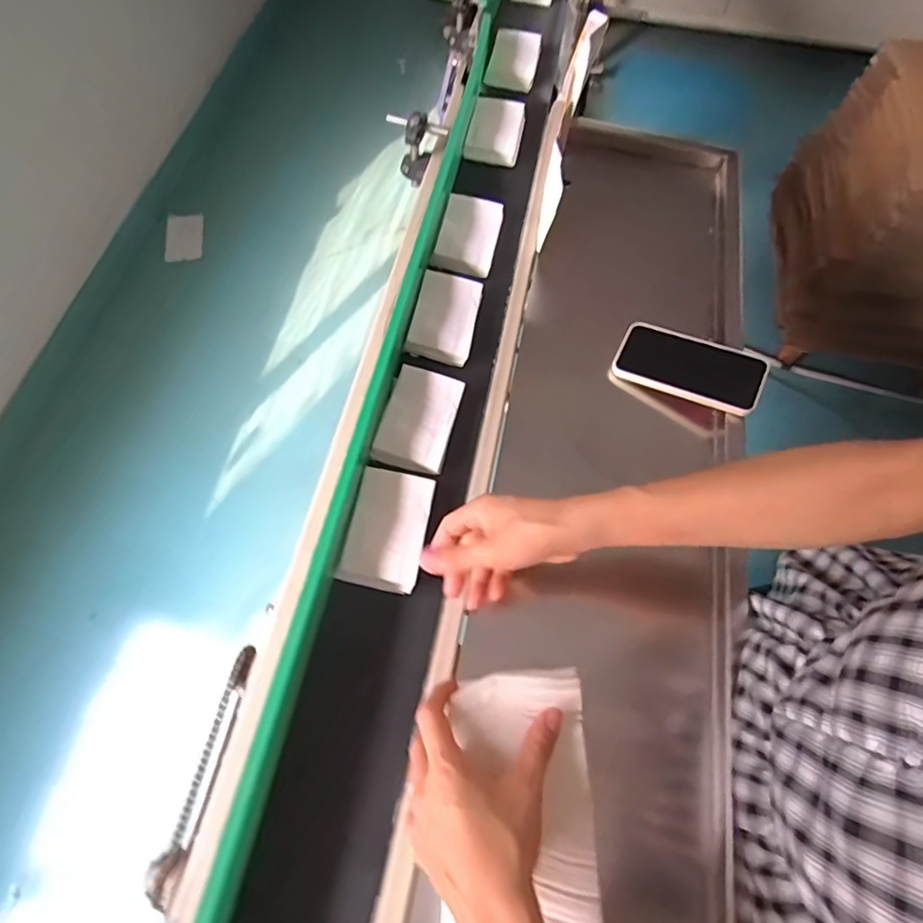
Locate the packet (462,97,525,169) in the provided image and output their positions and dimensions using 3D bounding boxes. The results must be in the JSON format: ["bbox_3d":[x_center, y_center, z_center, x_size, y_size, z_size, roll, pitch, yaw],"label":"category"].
[{"bbox_3d":[0.049,-0.463,0.778,0.073,0.036,0.100,13,63,6],"label":"packet"}]

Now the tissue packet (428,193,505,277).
[{"bbox_3d":[0.009,-0.280,0.682,0.070,0.030,0.104,11,63,5],"label":"tissue packet"}]

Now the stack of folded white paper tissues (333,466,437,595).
[{"bbox_3d":[-0.067,0.061,0.514,0.068,0.032,0.104,11,63,5],"label":"stack of folded white paper tissues"}]

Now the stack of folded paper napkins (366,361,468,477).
[{"bbox_3d":[-0.043,-0.043,0.565,0.068,0.026,0.105,13,63,6],"label":"stack of folded paper napkins"}]

